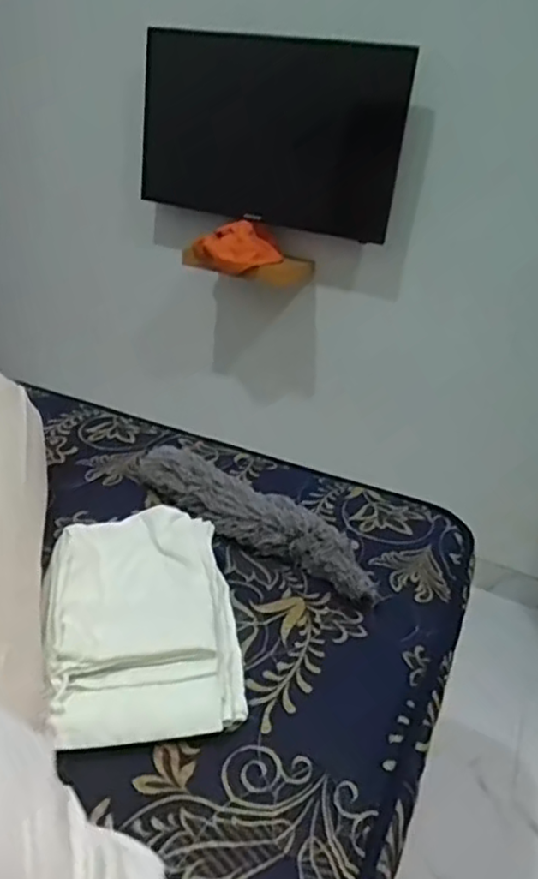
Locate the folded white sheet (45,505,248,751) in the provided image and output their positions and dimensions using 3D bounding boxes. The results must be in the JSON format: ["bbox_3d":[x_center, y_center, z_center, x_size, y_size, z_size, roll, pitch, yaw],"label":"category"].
[{"bbox_3d":[-0.139,0.187,0.739,0.194,0.061,0.293,0,26,-17],"label":"folded white sheet"}]

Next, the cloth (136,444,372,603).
[{"bbox_3d":[-0.035,0.101,0.933,0.415,0.068,0.081,27,30,36],"label":"cloth"}]

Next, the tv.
[{"bbox_3d":[-0.004,-0.704,1.586,0.677,0.409,0.080,19,42,21],"label":"tv"}]

